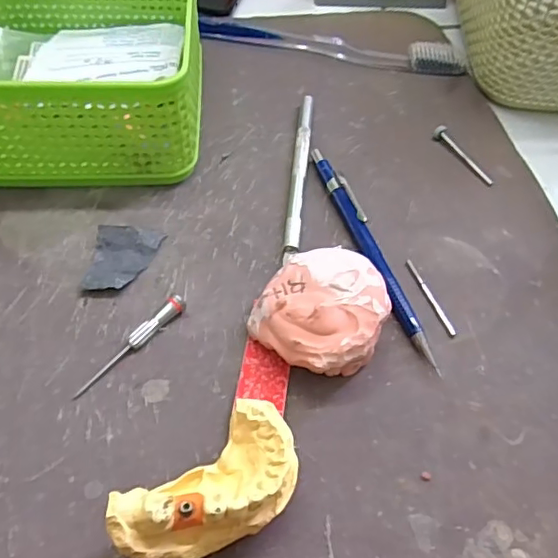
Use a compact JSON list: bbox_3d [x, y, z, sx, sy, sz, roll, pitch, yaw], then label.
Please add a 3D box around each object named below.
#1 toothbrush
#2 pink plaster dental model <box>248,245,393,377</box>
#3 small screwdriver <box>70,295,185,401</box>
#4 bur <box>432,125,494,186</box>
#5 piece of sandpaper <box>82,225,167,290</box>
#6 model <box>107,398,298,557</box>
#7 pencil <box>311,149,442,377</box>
[{"bbox_3d":[0.035,-0.153,0.363,0.171,0.011,0.021,7,56,2],"label":"toothbrush"},{"bbox_3d":[0.019,0.015,0.239,0.051,0.029,0.053,28,59,15],"label":"pink plaster dental model"},{"bbox_3d":[-0.063,0.028,0.237,0.007,0.009,0.059,35,61,19],"label":"small screwdriver"},{"bbox_3d":[0.105,-0.071,0.315,0.008,0.005,0.047,-26,61,-19],"label":"bur"},{"bbox_3d":[-0.073,-0.009,0.264,0.029,0.006,0.036,5,56,0],"label":"piece of sandpaper"},{"bbox_3d":[-0.023,0.074,0.195,0.066,0.032,0.036,-27,62,-20],"label":"model"},{"bbox_3d":[0.044,-0.015,0.272,0.008,0.011,0.134,-15,58,-13],"label":"pencil"}]

